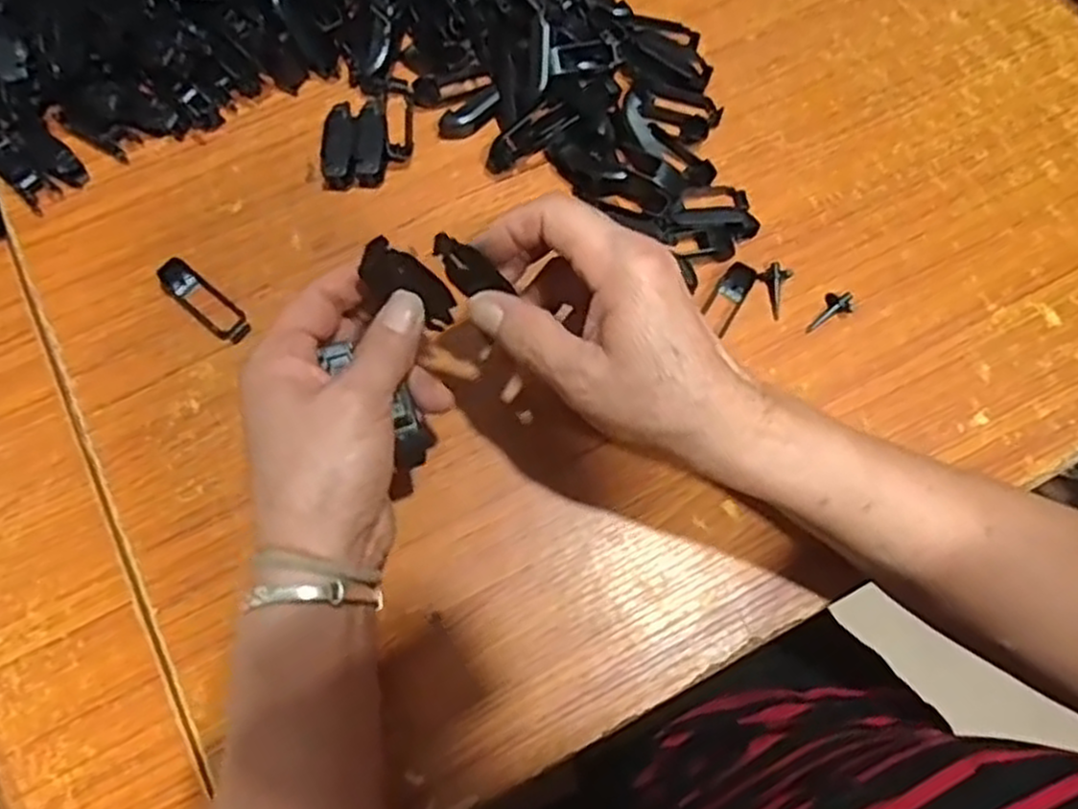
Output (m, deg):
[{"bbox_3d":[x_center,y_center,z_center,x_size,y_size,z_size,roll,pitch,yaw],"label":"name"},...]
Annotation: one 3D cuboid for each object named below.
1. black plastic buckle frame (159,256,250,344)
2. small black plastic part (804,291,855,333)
[{"bbox_3d":[-0.181,-0.056,0.415,0.056,0.010,0.019,39,76,10],"label":"black plastic buckle frame"},{"bbox_3d":[0.160,-0.051,0.426,0.031,0.004,0.015,-37,77,4],"label":"small black plastic part"}]

